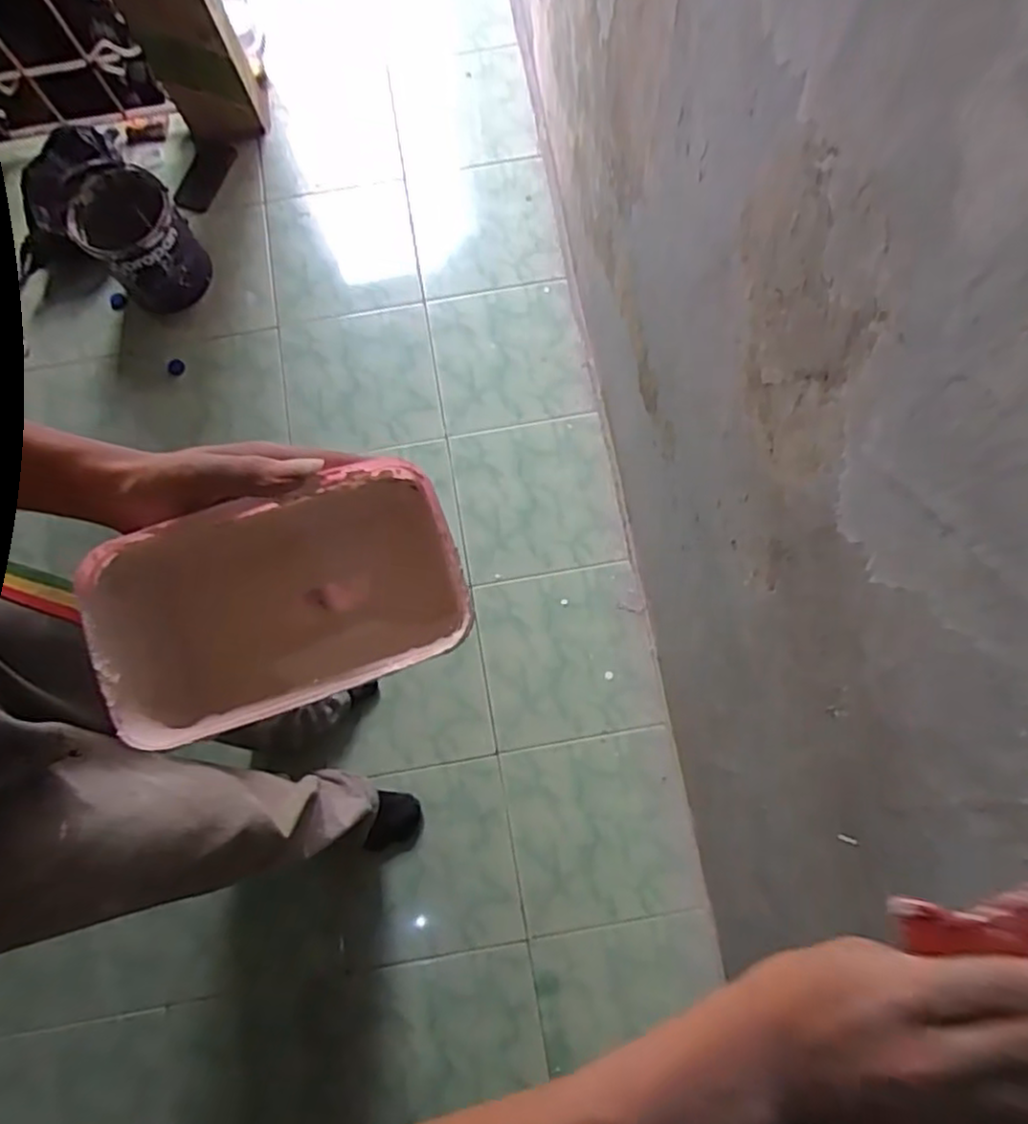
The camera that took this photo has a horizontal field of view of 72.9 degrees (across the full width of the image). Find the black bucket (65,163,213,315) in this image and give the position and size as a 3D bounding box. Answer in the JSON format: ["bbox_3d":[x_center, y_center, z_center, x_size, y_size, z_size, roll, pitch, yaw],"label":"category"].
[{"bbox_3d":[-0.725,-0.624,1.355,0.186,0.181,0.197,-29,79,-7],"label":"black bucket"}]

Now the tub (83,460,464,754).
[{"bbox_3d":[-0.124,0.018,0.392,0.183,0.083,0.119,-18,78,-5],"label":"tub"}]

